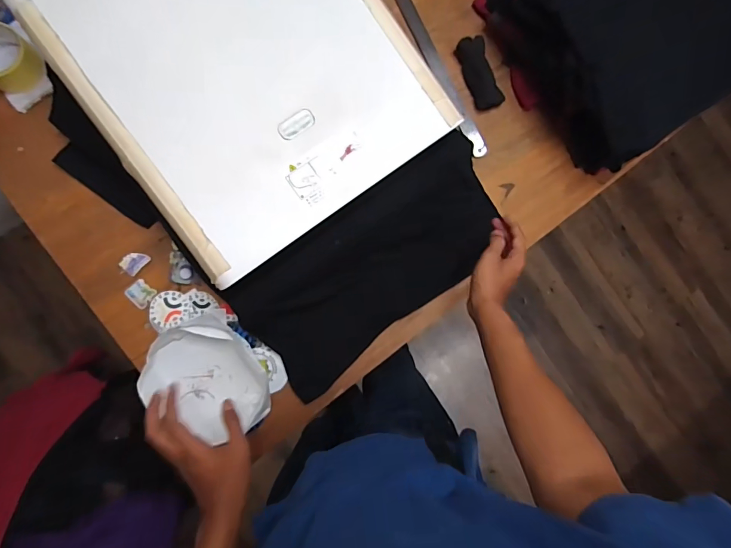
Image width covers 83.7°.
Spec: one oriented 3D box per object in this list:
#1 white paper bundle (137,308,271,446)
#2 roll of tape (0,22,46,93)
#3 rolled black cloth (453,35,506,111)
[{"bbox_3d":[-0.248,0.170,0.633,0.165,0.059,0.185,-31,90,-7],"label":"white paper bundle"},{"bbox_3d":[-0.565,-0.337,0.633,0.096,0.041,0.085,43,83,-2],"label":"roll of tape"},{"bbox_3d":[0.202,-0.357,0.723,0.047,0.023,0.125,-20,89,-7],"label":"rolled black cloth"}]

